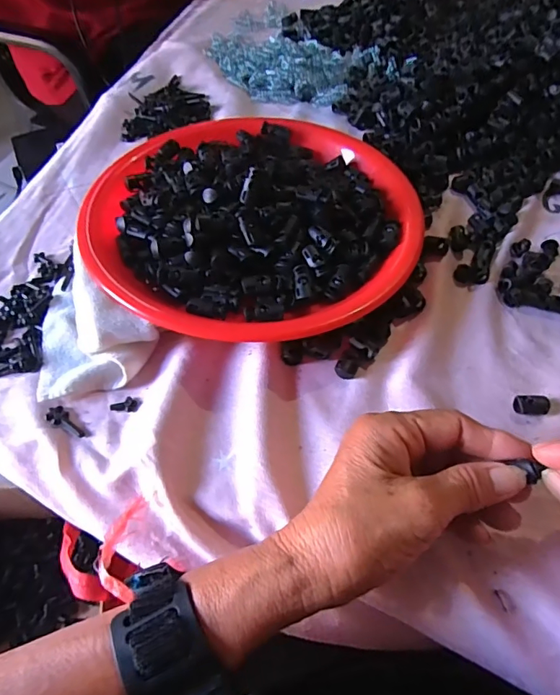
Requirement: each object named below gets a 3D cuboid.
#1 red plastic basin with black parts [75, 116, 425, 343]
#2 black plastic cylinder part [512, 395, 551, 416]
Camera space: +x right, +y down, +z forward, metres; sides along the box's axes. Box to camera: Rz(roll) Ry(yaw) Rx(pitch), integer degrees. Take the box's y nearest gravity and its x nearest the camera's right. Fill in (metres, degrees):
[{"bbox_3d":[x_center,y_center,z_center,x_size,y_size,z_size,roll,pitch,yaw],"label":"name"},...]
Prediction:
[{"bbox_3d":[-0.022,-0.108,0.373,0.257,0.050,0.237,-11,59,-7],"label":"red plastic basin with black parts"},{"bbox_3d":[0.166,0.038,0.308,0.020,0.010,0.013,4,58,3],"label":"black plastic cylinder part"}]

